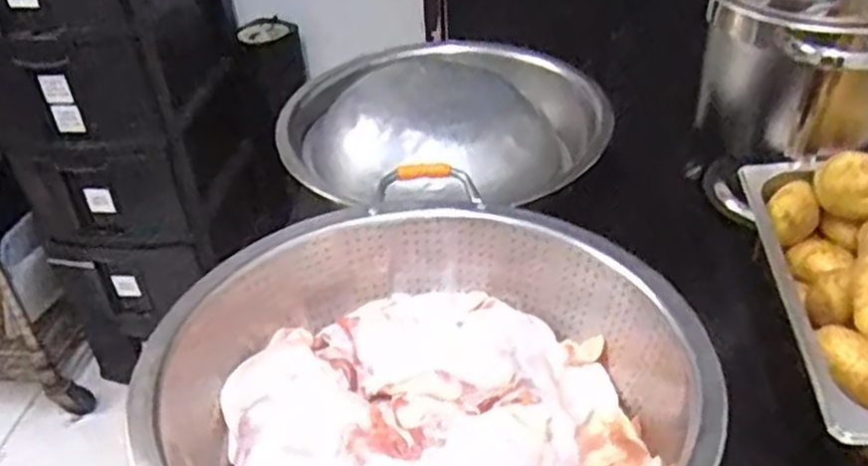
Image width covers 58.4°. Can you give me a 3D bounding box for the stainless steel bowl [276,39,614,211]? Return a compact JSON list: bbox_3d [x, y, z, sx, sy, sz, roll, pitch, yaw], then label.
[{"bbox_3d":[0.002,-0.124,0.876,0.342,0.083,0.331,-31,45,-33],"label":"stainless steel bowl"}]

